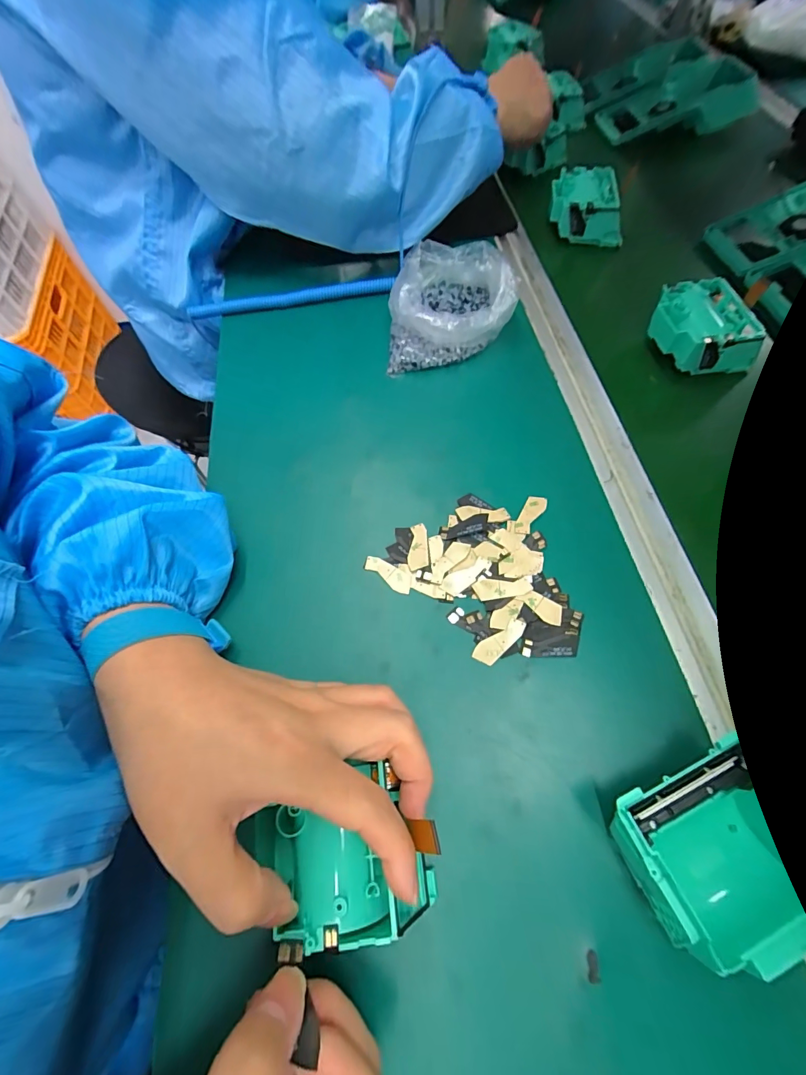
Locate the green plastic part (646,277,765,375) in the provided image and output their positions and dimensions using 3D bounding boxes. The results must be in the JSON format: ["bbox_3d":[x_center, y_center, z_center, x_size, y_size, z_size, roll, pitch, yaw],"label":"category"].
[{"bbox_3d":[0.258,-0.180,0.362,0.070,0.041,0.074,-13,62,-2],"label":"green plastic part"}]

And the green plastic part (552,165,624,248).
[{"bbox_3d":[0.201,-0.367,0.464,0.073,0.036,0.083,0,62,5],"label":"green plastic part"}]

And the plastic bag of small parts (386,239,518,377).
[{"bbox_3d":[0.043,-0.217,0.383,0.115,0.054,0.135,-1,67,3],"label":"plastic bag of small parts"}]

